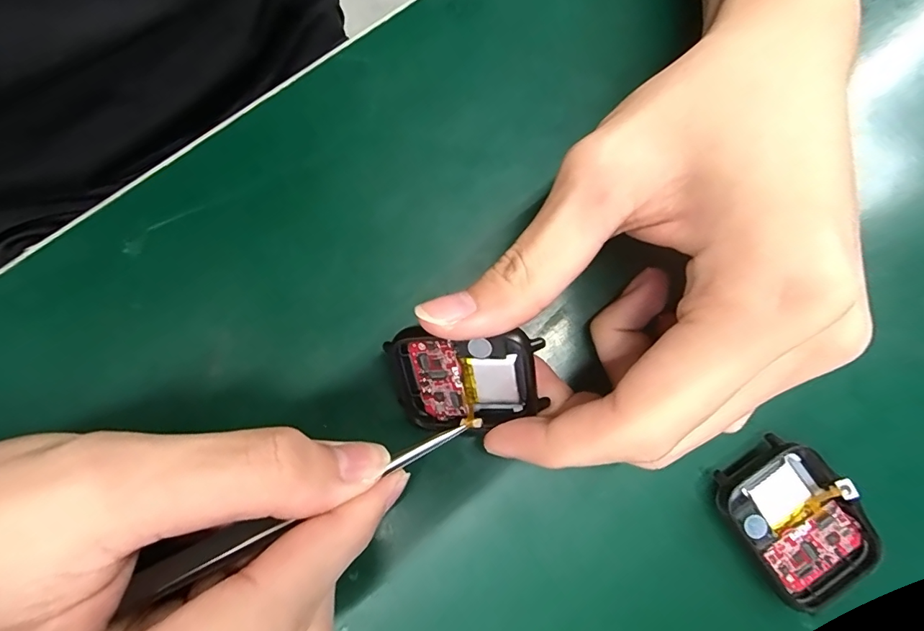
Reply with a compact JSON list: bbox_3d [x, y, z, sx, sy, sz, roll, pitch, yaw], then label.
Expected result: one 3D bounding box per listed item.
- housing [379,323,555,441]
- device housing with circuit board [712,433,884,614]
[{"bbox_3d":[-0.001,0.020,0.145,0.051,0.009,0.038,-1,120,16],"label":"housing"},{"bbox_3d":[0.106,0.066,0.146,0.036,0.011,0.047,-32,83,-6],"label":"device housing with circuit board"}]

